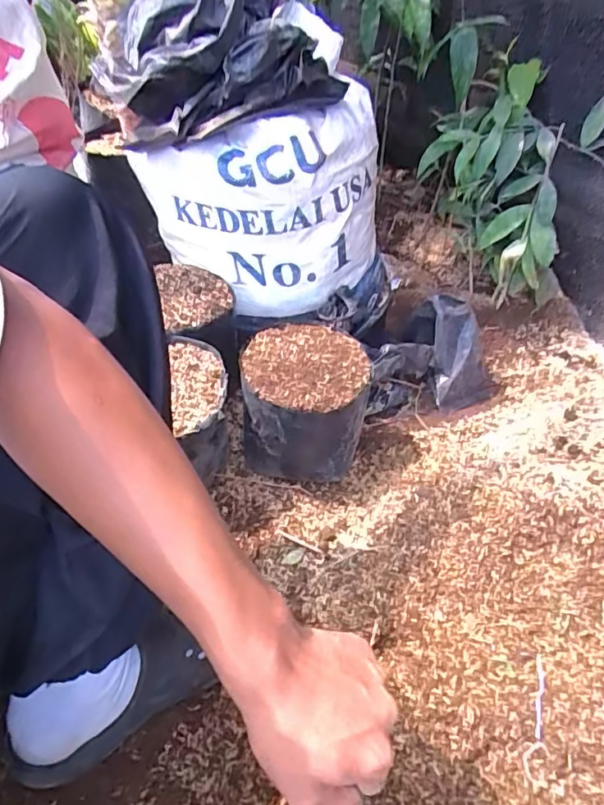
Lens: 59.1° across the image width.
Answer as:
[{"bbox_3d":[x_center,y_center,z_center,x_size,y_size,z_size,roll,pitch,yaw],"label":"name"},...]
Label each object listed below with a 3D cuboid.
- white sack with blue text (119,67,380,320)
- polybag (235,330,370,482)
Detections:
[{"bbox_3d":[-0.036,-0.289,0.800,0.359,0.233,0.229,-17,47,-12],"label":"white sack with blue text"},{"bbox_3d":[0.005,0.004,0.723,0.165,0.150,0.167,3,46,4],"label":"polybag"}]

